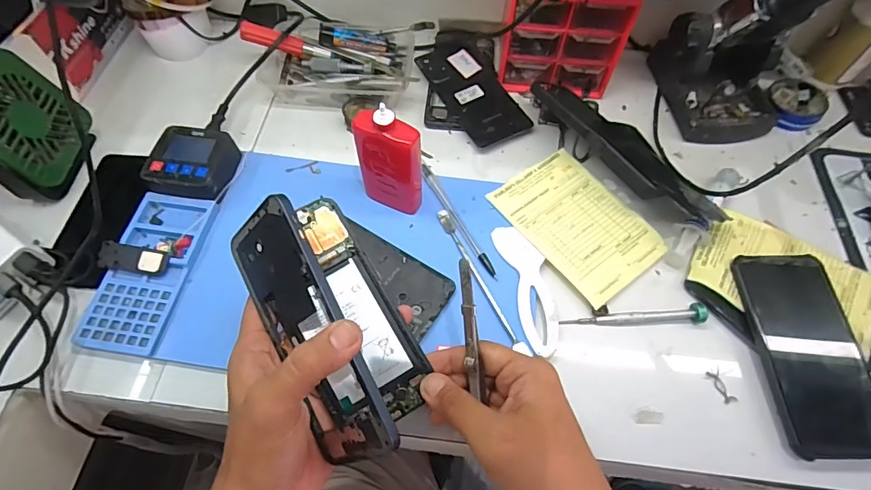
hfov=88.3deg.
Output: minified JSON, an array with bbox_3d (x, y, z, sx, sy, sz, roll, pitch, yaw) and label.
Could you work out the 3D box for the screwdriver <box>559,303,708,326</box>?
[{"bbox_3d":[0.173,0.063,0.390,0.124,0.014,0.015,-4,64,-4],"label":"screwdriver"}]

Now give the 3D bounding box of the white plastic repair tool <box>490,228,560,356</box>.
[{"bbox_3d":[0.085,0.035,0.401,0.036,0.004,0.124,-10,65,-7],"label":"white plastic repair tool"}]

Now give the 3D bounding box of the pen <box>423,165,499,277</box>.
[{"bbox_3d":[0.021,-0.027,0.434,0.010,0.005,0.142,-25,67,-14],"label":"pen"}]

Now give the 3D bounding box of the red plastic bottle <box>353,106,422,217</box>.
[{"bbox_3d":[-0.042,-0.072,0.400,0.057,0.115,0.023,20,65,8],"label":"red plastic bottle"}]

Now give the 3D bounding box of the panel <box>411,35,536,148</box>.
[{"bbox_3d":[0.045,-0.182,0.517,0.081,0.011,0.158,-24,67,-13],"label":"panel"}]

